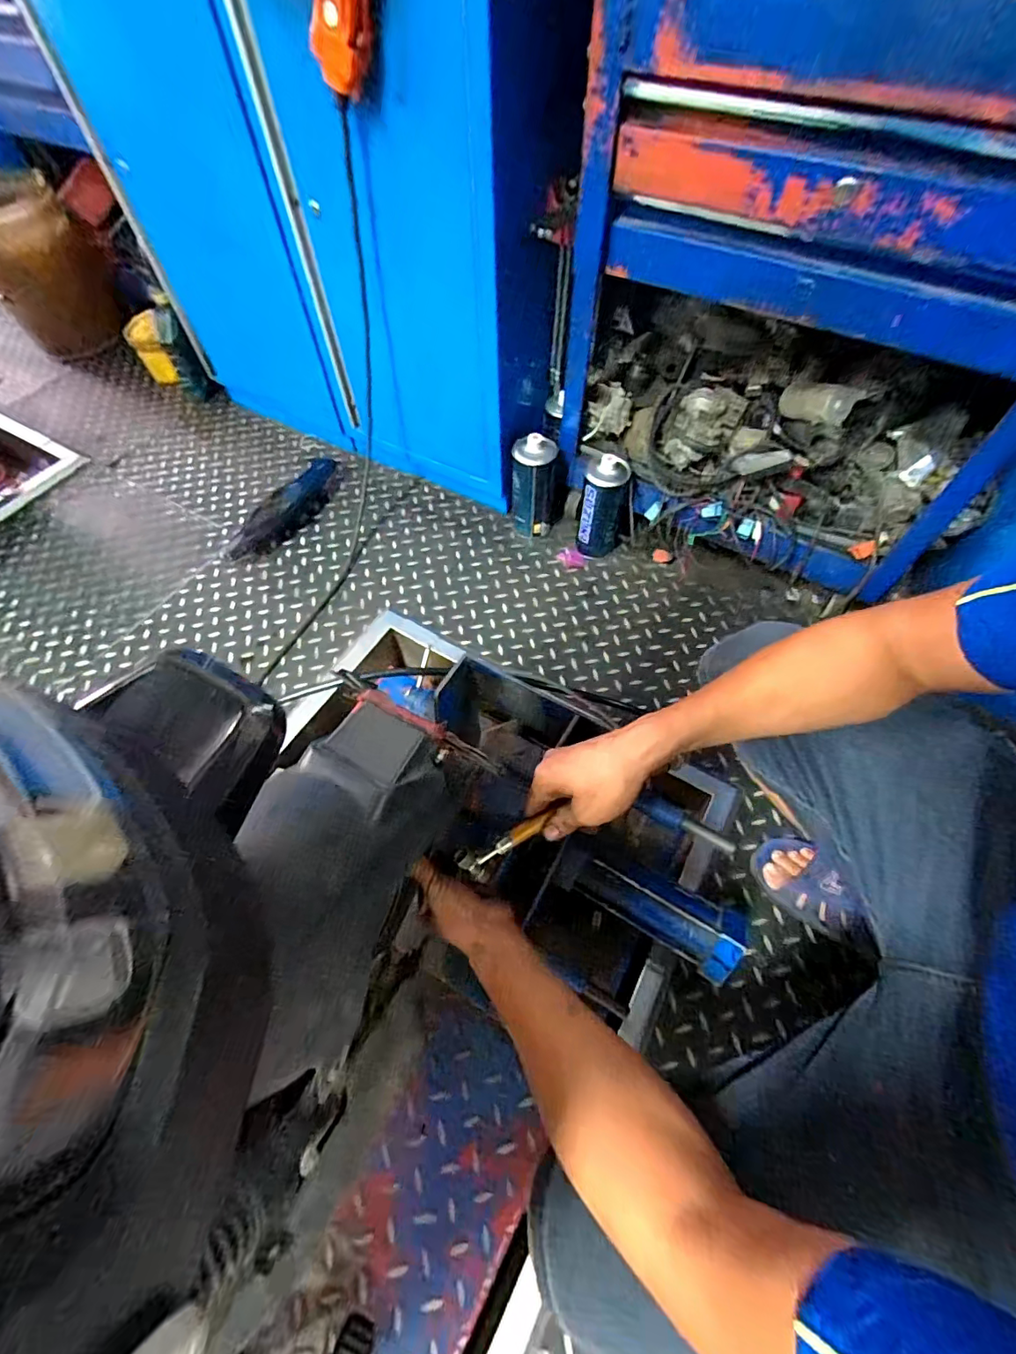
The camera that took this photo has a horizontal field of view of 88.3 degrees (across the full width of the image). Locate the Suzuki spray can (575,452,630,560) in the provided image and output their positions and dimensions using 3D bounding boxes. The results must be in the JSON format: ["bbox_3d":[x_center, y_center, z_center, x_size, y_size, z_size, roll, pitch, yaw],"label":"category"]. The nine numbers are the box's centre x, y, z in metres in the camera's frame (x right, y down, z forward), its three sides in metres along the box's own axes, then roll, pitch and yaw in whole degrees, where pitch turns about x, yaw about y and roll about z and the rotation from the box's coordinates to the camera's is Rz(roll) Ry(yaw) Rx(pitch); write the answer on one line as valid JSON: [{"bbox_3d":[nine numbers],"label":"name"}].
[{"bbox_3d":[0.192,-0.347,1.048,0.089,0.219,0.087,0,60,-1],"label":"Suzuki spray can"}]

